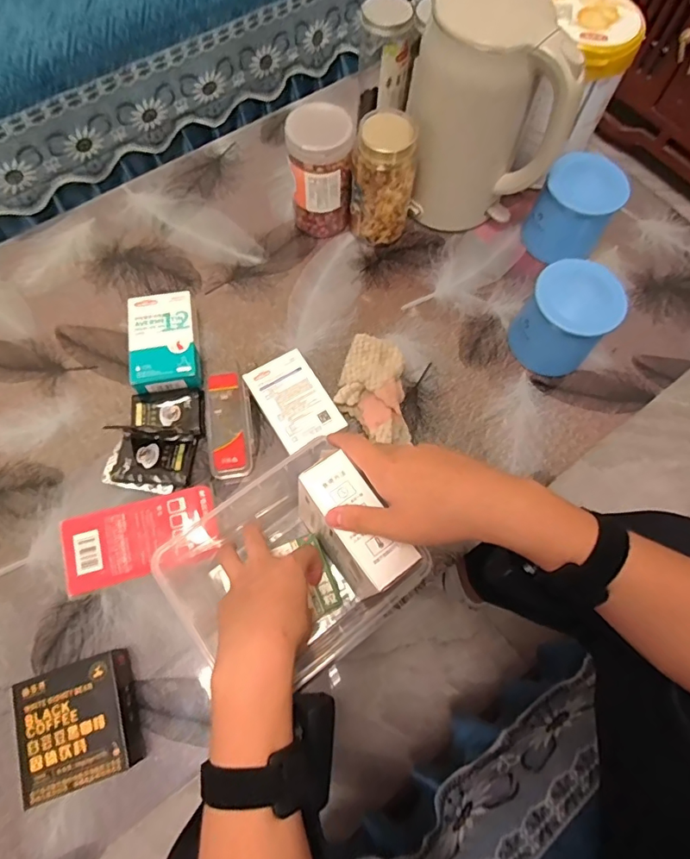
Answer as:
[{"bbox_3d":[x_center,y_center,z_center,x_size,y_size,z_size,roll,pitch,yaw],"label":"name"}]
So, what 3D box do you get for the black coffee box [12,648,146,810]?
[{"bbox_3d":[-0.243,0.269,0.453,0.093,0.039,0.099,-18,69,-8],"label":"black coffee box"}]

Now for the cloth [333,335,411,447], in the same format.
[{"bbox_3d":[0.032,-0.052,0.584,0.080,0.046,0.143,-5,68,-3],"label":"cloth"}]

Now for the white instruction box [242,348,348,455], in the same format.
[{"bbox_3d":[-0.061,-0.034,0.589,0.076,0.017,0.116,-30,71,-12],"label":"white instruction box"}]

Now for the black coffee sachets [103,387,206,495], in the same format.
[{"bbox_3d":[-0.216,0.007,0.571,0.092,0.017,0.128,9,68,3],"label":"black coffee sachets"}]

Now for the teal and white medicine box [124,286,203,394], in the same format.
[{"bbox_3d":[-0.222,-0.108,0.606,0.076,0.034,0.122,-10,68,-5],"label":"teal and white medicine box"}]

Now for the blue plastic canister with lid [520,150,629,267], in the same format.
[{"bbox_3d":[0.301,-0.288,0.655,0.096,0.107,0.086,30,70,11],"label":"blue plastic canister with lid"}]

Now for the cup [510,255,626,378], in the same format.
[{"bbox_3d":[0.264,-0.134,0.599,0.097,0.104,0.096,0,68,-1],"label":"cup"}]

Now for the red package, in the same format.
[{"bbox_3d":[-0.218,0.116,0.527,0.161,0.016,0.076,-15,68,-7],"label":"red package"}]

